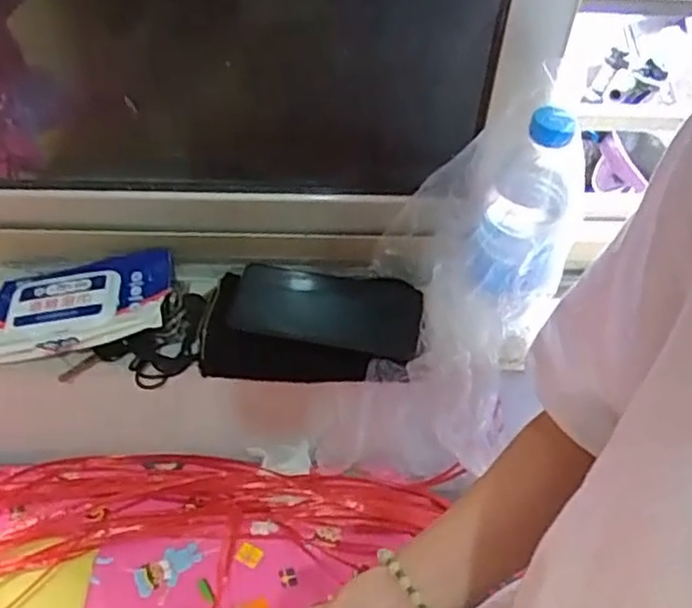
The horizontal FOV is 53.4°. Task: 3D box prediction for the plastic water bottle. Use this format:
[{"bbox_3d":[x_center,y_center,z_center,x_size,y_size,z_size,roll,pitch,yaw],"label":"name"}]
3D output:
[{"bbox_3d":[0.138,-0.060,0.549,0.071,0.198,0.071,15,46,11],"label":"plastic water bottle"}]

